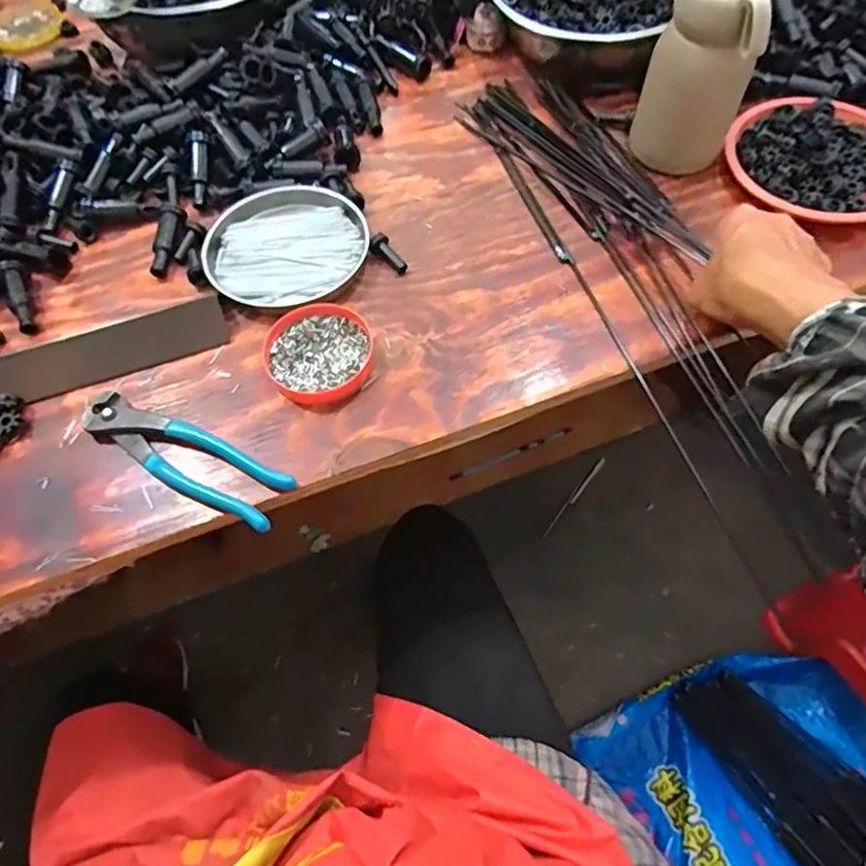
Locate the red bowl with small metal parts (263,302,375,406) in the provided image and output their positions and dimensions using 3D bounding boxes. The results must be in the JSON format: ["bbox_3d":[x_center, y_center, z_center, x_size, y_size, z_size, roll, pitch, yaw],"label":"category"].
[{"bbox_3d":[-0.085,-0.061,0.441,0.078,0.014,0.087,-9,63,-2],"label":"red bowl with small metal parts"}]

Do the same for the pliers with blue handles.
[{"bbox_3d":[-0.172,0.016,0.406,0.163,0.015,0.044,23,66,13],"label":"pliers with blue handles"}]

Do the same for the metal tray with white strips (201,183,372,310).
[{"bbox_3d":[-0.121,-0.160,0.497,0.131,0.015,0.123,-10,63,-2],"label":"metal tray with white strips"}]

